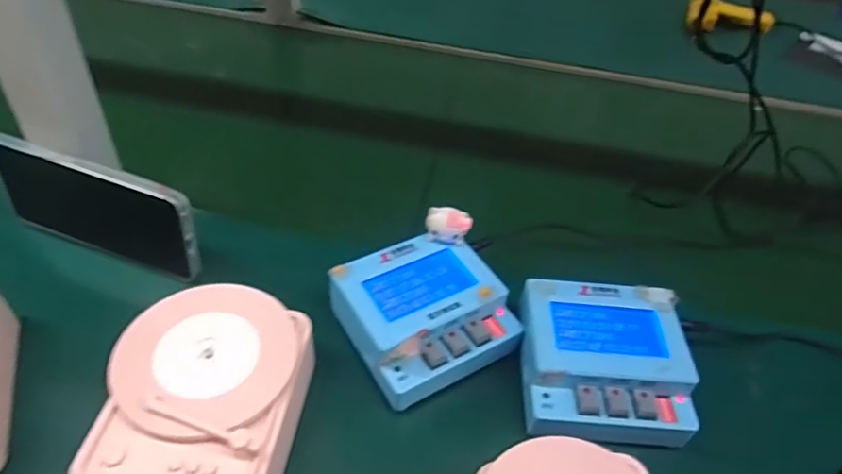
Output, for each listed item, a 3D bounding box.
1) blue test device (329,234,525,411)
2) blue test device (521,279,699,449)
[{"bbox_3d":[0.001,0.057,0.390,0.108,0.053,0.101,-22,50,-26],"label":"blue test device"},{"bbox_3d":[0.119,0.081,0.367,0.104,0.041,0.099,5,43,-1],"label":"blue test device"}]

